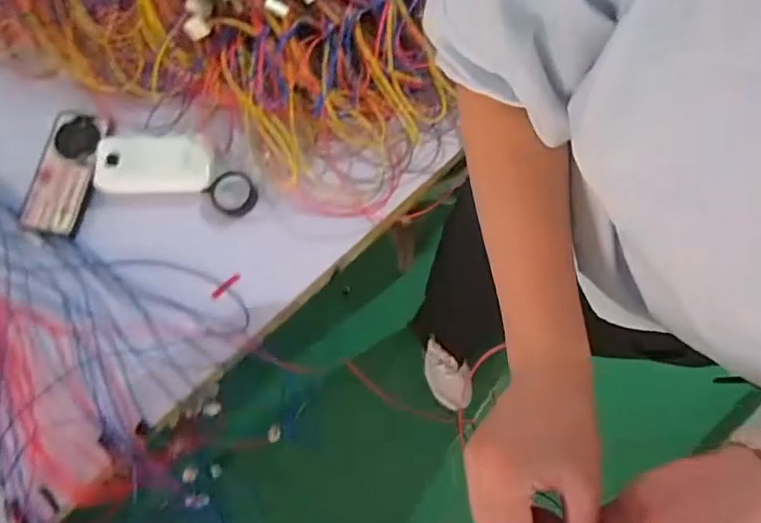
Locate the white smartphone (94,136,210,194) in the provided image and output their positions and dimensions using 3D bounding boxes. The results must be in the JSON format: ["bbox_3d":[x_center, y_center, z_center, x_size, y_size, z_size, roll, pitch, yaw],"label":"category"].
[{"bbox_3d":[-0.290,-0.123,0.673,0.140,0.017,0.070,-2,101,-3],"label":"white smartphone"}]

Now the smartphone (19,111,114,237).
[{"bbox_3d":[-0.409,-0.116,0.684,0.081,0.017,0.164,11,79,2],"label":"smartphone"}]

